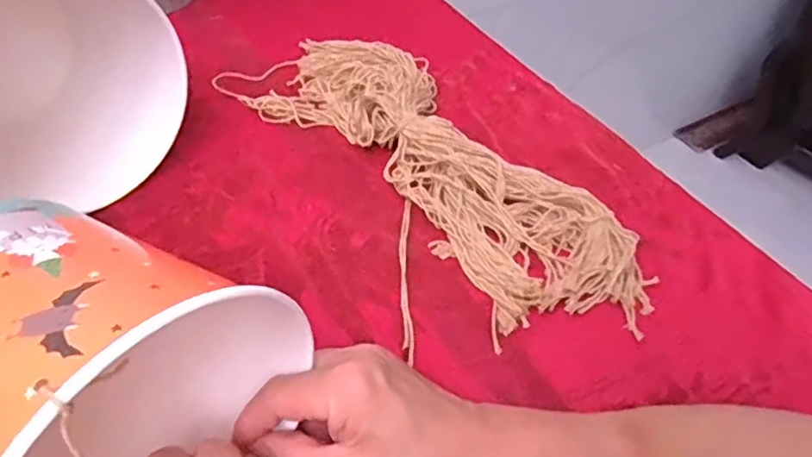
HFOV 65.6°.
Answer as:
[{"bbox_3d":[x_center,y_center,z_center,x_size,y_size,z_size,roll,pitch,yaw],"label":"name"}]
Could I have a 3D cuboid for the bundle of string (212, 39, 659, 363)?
[{"bbox_3d":[0.015,-0.056,0.495,0.182,0.030,0.359,-21,53,-24],"label":"bundle of string"}]

